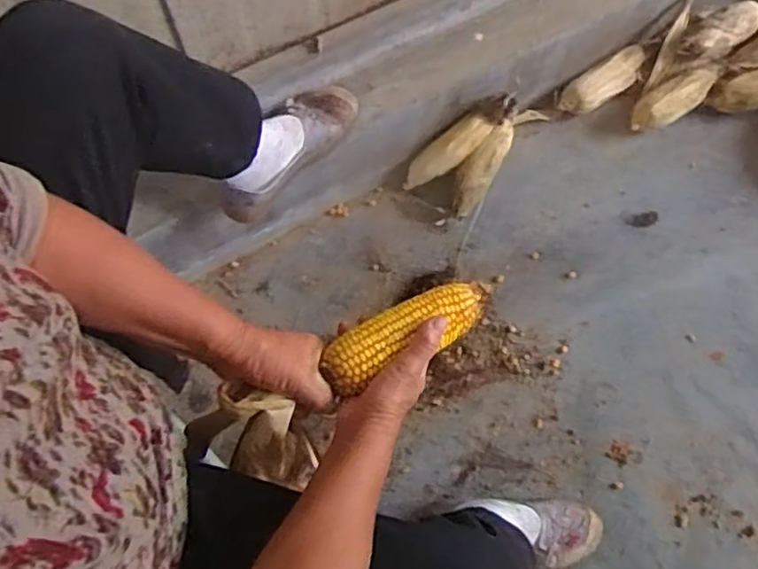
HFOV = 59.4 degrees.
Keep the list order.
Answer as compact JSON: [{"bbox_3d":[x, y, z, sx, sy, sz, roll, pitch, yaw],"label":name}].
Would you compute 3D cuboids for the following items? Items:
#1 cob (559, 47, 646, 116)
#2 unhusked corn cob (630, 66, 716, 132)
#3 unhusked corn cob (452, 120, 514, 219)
[{"bbox_3d":[0.381,-0.339,1.127,0.168,0.049,0.055,-31,74,-10],"label":"cob"},{"bbox_3d":[0.488,-0.306,1.109,0.164,0.054,0.066,-37,75,-12],"label":"unhusked corn cob"},{"bbox_3d":[0.164,-0.192,1.064,0.053,0.043,0.183,30,74,10],"label":"unhusked corn cob"}]

